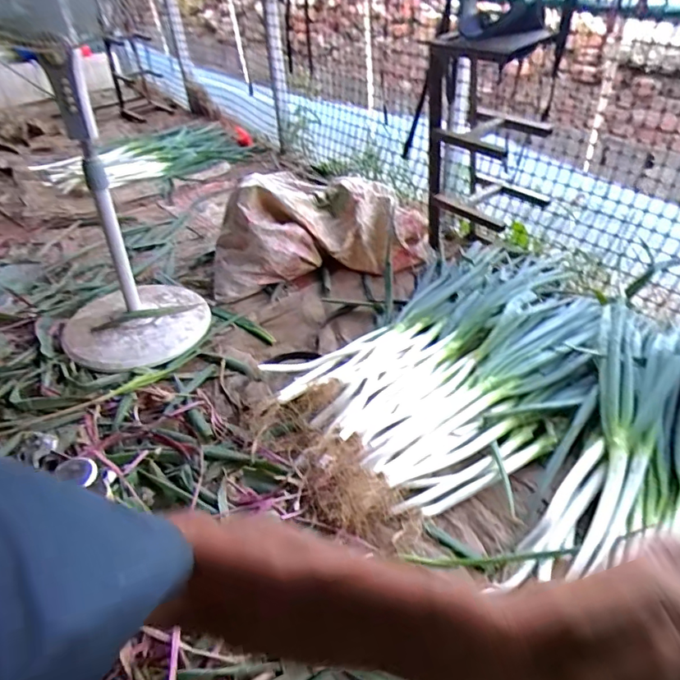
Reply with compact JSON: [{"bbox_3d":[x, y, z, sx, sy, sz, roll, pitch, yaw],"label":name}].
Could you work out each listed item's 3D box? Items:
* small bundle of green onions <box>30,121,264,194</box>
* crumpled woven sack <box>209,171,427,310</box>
[{"bbox_3d":[-0.524,-0.530,1.435,0.102,0.118,0.659,27,47,29],"label":"small bundle of green onions"},{"bbox_3d":[-0.040,-0.309,1.349,0.639,0.280,0.184,-14,41,-16],"label":"crumpled woven sack"}]

